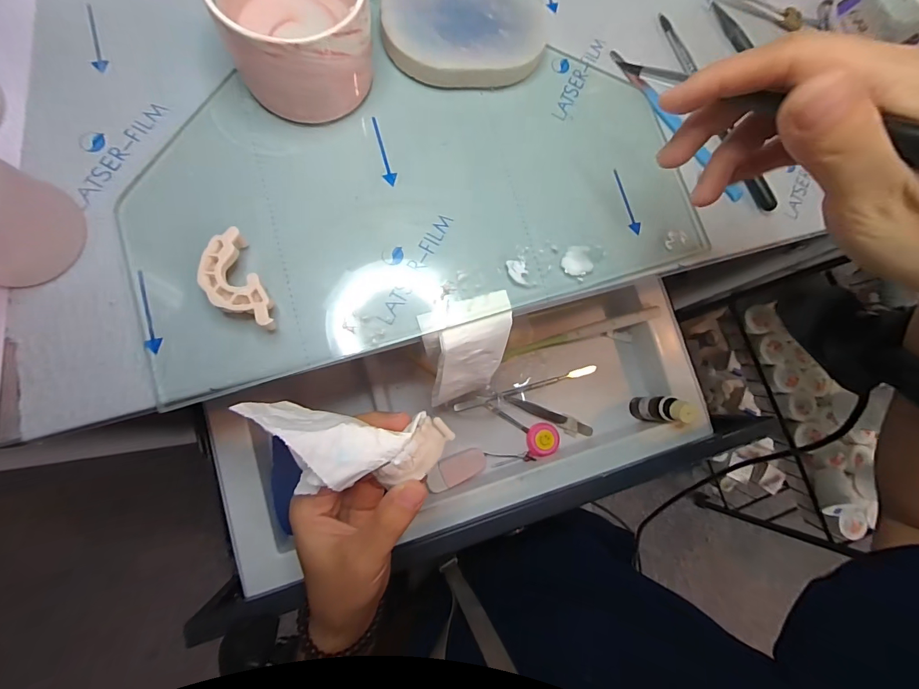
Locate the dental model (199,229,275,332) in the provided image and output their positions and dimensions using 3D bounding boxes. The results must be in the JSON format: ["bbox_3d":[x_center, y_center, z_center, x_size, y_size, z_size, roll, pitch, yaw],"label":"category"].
[{"bbox_3d":[-0.121,-0.030,0.223,0.028,0.023,0.059,-27,85,-11],"label":"dental model"}]

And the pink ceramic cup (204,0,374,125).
[{"bbox_3d":[-0.091,-0.180,0.232,0.076,0.062,0.082,1,80,-8],"label":"pink ceramic cup"}]

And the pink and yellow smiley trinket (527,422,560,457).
[{"bbox_3d":[0.084,0.096,0.408,0.030,0.012,0.033,1,80,-8],"label":"pink and yellow smiley trinket"}]

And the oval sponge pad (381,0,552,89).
[{"bbox_3d":[0.007,-0.215,0.270,0.109,0.018,0.098,7,80,-7],"label":"oval sponge pad"}]

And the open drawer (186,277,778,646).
[{"bbox_3d":[0.013,0.079,0.373,0.473,0.096,0.199,-19,84,-10],"label":"open drawer"}]

